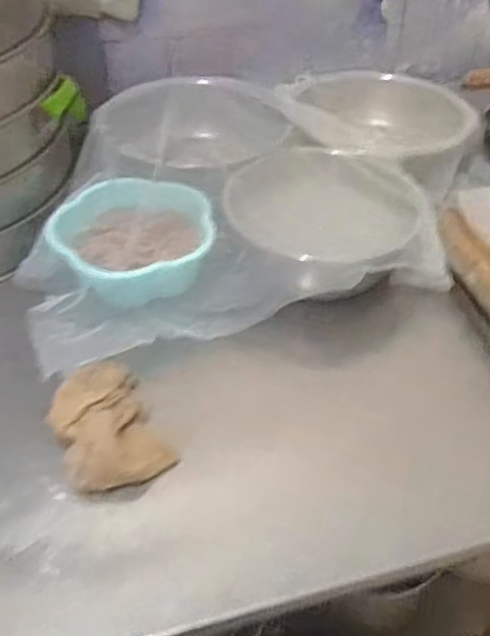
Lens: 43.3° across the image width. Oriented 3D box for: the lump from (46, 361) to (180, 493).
[{"bbox_3d":[-0.190,0.135,0.837,0.133,0.060,0.217,-20,48,-20],"label":"lump"}]

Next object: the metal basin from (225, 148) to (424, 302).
[{"bbox_3d":[0.126,-0.155,1.070,0.306,0.147,0.306,0,44,0],"label":"metal basin"}]

